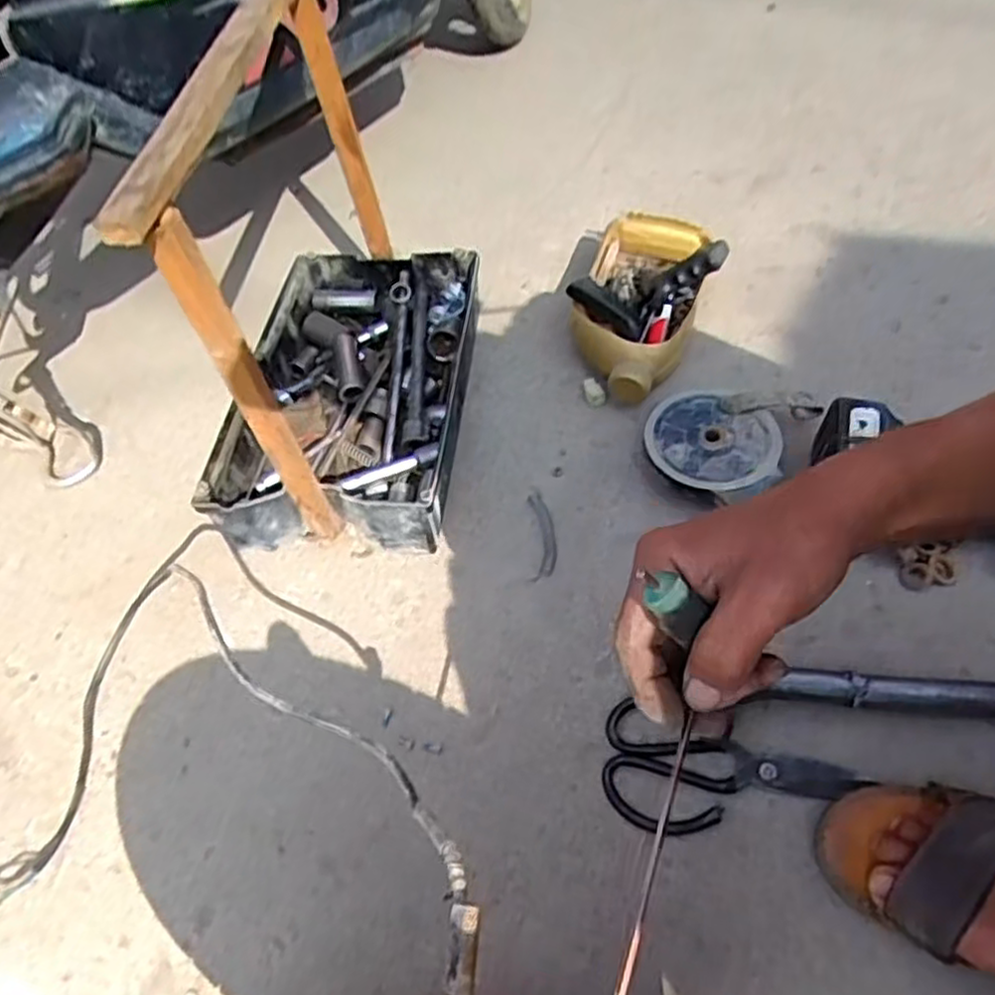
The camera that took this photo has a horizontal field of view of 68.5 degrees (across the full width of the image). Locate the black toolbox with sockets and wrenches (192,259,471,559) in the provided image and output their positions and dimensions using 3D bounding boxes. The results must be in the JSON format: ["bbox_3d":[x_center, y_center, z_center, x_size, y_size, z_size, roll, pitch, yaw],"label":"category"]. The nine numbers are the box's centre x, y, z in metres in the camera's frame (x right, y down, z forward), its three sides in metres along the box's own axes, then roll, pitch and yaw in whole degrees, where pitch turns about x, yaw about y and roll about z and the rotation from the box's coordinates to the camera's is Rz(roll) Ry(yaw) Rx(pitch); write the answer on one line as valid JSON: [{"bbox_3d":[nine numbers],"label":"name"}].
[{"bbox_3d":[-0.148,-0.102,0.768,0.222,0.111,0.330,2,53,6],"label":"black toolbox with sockets and wrenches"}]

